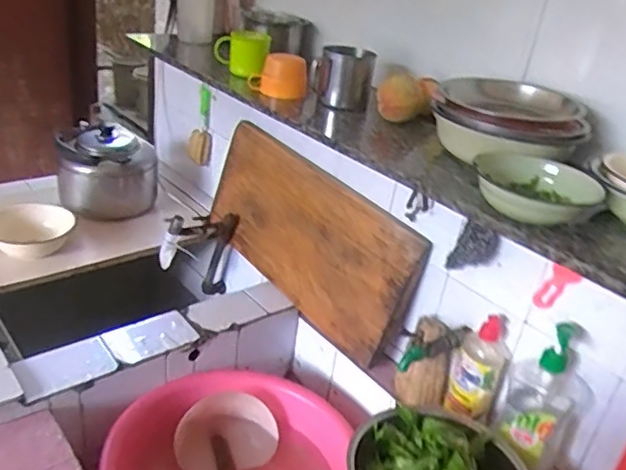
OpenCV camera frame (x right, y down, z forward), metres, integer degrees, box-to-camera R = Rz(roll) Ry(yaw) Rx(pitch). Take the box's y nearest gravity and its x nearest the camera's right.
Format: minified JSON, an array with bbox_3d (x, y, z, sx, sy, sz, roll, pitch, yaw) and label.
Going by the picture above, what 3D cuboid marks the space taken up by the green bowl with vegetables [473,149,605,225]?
[{"bbox_3d":[0.267,-0.059,0.698,0.131,0.046,0.118,-5,30,-23],"label":"green bowl with vegetables"}]

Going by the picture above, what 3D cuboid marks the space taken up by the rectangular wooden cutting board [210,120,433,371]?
[{"bbox_3d":[-0.020,-0.001,1.167,0.033,0.277,0.532,-4,34,-46],"label":"rectangular wooden cutting board"}]

